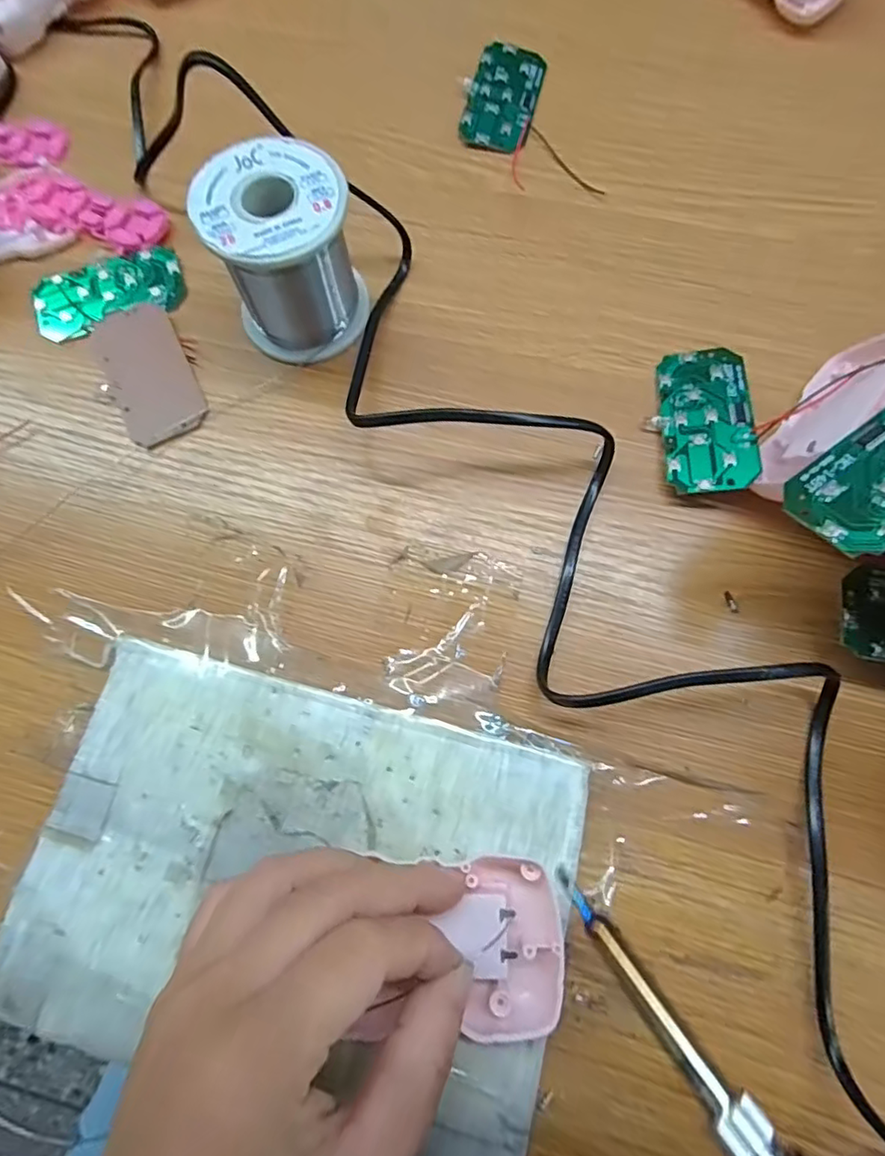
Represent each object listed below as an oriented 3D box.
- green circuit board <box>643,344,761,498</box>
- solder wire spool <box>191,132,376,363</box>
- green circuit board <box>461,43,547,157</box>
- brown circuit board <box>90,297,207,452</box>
[{"bbox_3d":[0.117,-0.072,0.257,0.040,0.004,0.072,-3,69,16],"label":"green circuit board"},{"bbox_3d":[-0.069,-0.144,0.256,0.060,0.063,0.059,-17,75,-3],"label":"solder wire spool"},{"bbox_3d":[0.034,-0.267,0.319,0.039,0.007,0.072,15,76,5],"label":"green circuit board"},{"bbox_3d":[-0.143,-0.100,0.276,0.038,0.006,0.075,-27,76,-6],"label":"brown circuit board"}]

